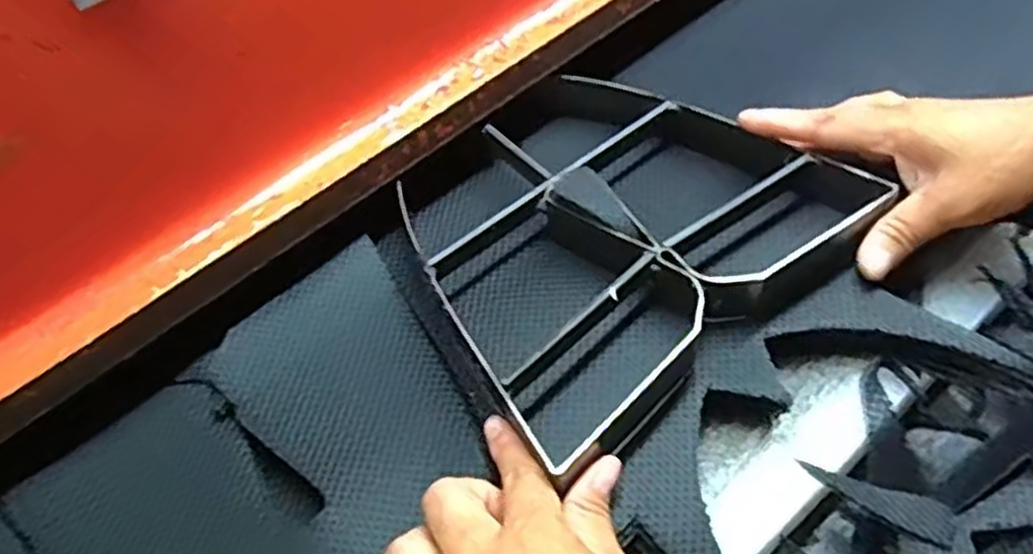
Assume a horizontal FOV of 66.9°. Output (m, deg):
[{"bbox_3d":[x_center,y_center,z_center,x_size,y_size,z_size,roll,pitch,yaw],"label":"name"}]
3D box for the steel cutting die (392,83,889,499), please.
[{"bbox_3d":[0.048,-0.032,0.432,0.228,0.057,0.203,-35,63,-17],"label":"steel cutting die"}]

